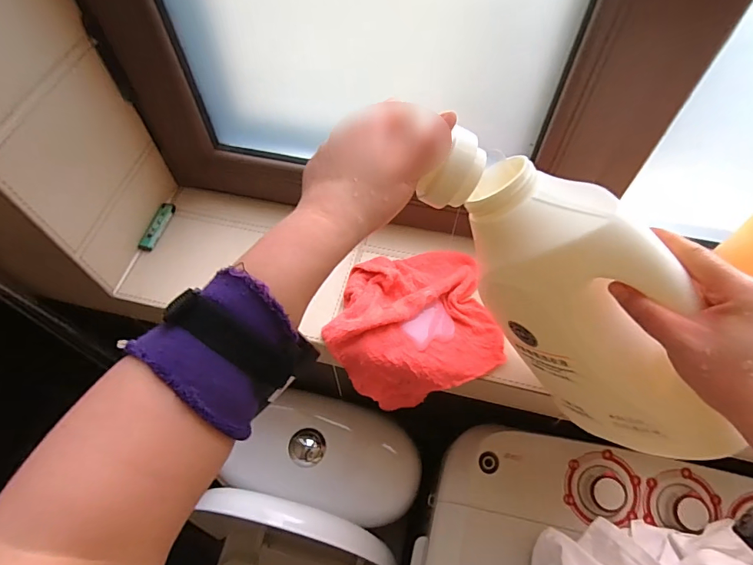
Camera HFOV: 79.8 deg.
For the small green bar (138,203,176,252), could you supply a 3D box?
[{"bbox_3d":[-0.313,-0.081,0.646,0.018,0.013,0.081,12,61,9],"label":"small green bar"}]

